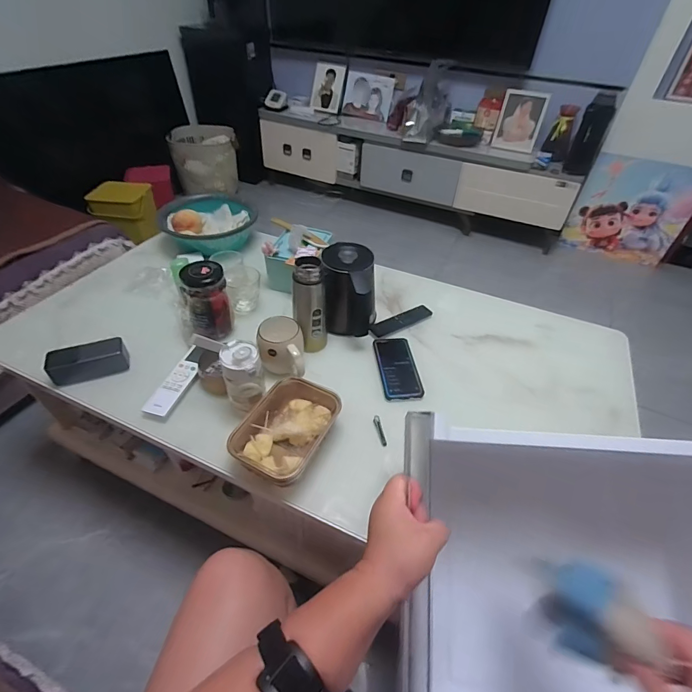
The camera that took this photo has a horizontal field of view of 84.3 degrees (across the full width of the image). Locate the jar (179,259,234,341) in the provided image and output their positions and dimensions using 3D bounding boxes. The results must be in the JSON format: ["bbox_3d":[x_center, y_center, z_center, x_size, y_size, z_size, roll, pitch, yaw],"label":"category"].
[{"bbox_3d":[-0.282,-0.098,0.797,0.080,0.139,0.089,7,44,3],"label":"jar"}]

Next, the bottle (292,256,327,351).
[{"bbox_3d":[-0.071,-0.079,0.769,0.062,0.188,0.060,-1,44,-4],"label":"bottle"}]

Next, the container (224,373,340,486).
[{"bbox_3d":[-0.096,0.141,0.641,0.124,0.065,0.178,22,47,18],"label":"container"}]

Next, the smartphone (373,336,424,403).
[{"bbox_3d":[0.106,0.042,0.790,0.077,0.010,0.162,-2,45,-5],"label":"smartphone"}]

